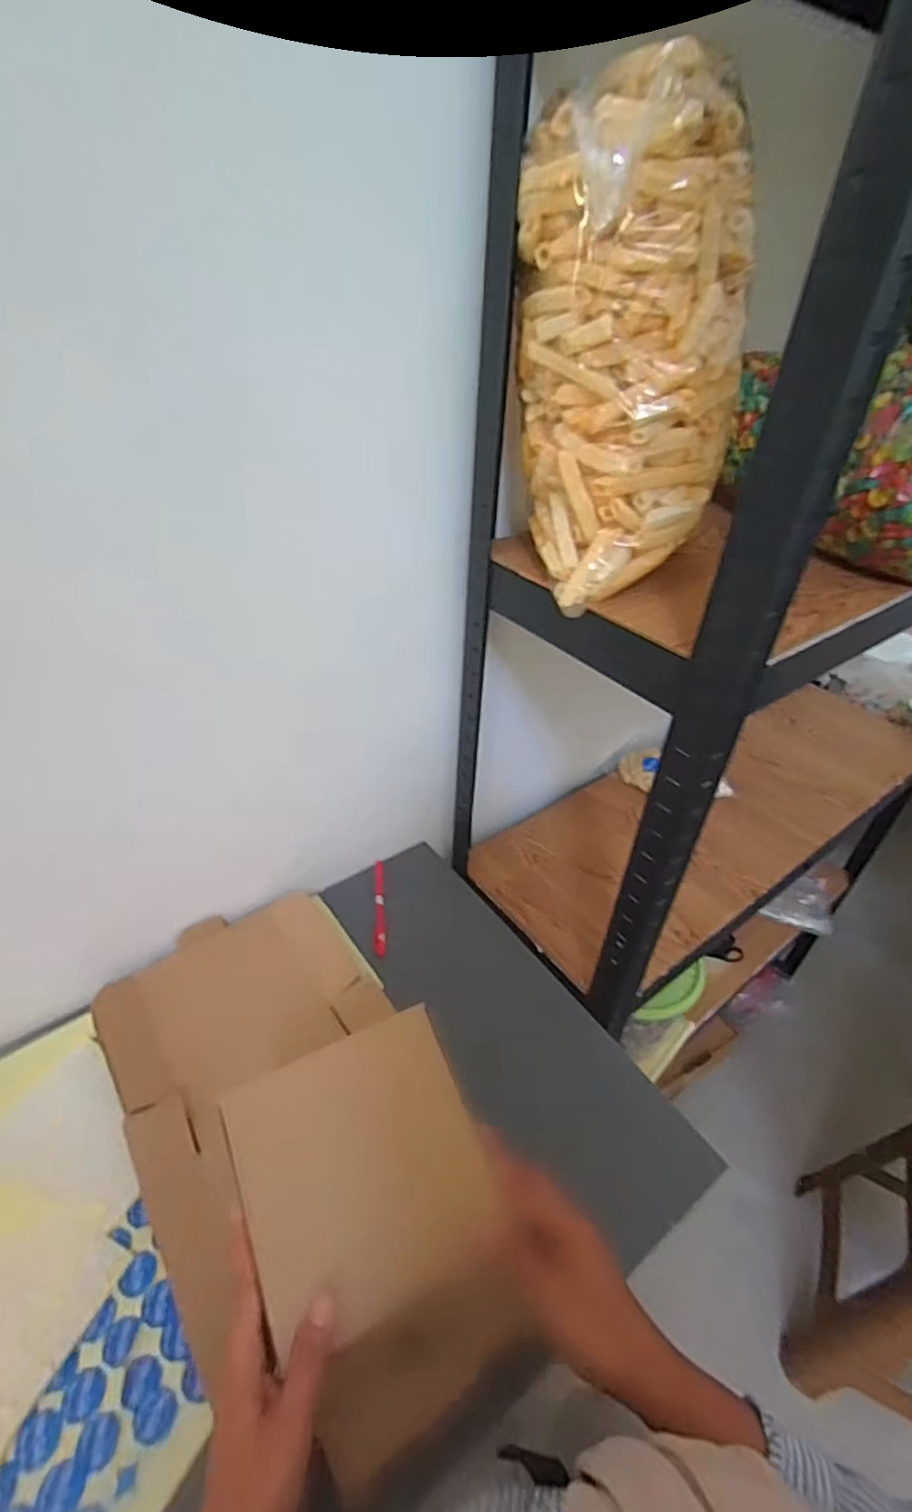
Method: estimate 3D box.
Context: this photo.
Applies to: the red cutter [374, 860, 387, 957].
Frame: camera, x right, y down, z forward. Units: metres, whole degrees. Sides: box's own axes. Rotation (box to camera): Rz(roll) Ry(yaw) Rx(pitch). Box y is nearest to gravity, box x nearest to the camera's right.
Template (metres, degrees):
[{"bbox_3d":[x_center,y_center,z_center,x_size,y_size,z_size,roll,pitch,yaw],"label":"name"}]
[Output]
[{"bbox_3d":[-0.095,0.188,0.795,0.014,0.019,0.146,-1,39,-5],"label":"red cutter"}]

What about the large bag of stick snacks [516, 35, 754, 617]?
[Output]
[{"bbox_3d":[0.121,-0.292,0.480,0.117,0.296,0.145,-21,45,-27],"label":"large bag of stick snacks"}]

